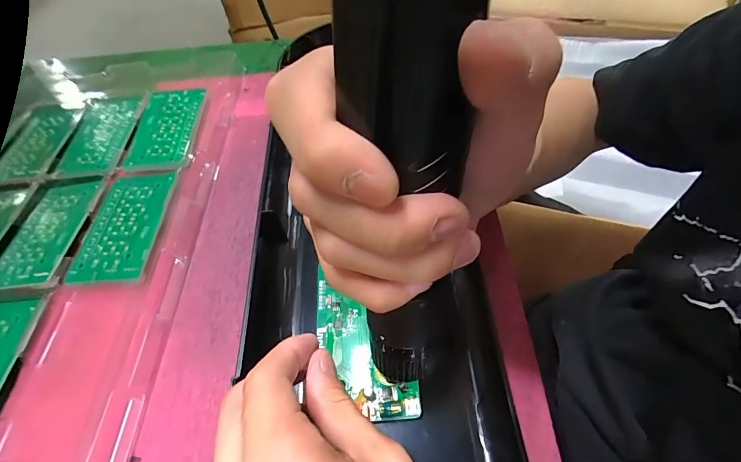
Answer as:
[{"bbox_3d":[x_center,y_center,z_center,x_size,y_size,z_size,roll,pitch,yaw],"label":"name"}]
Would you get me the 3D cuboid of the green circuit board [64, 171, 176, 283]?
[{"bbox_3d":[-0.199,-0.006,0.320,0.061,0.005,0.106,-4,55,3],"label":"green circuit board"}]

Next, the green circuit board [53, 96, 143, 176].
[{"bbox_3d":[-0.274,-0.098,0.399,0.063,0.006,0.107,-5,55,2],"label":"green circuit board"}]

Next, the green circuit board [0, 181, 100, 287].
[{"bbox_3d":[-0.272,-0.001,0.330,0.060,0.004,0.105,-5,55,1],"label":"green circuit board"}]

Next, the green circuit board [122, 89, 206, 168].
[{"bbox_3d":[-0.203,-0.103,0.392,0.062,0.006,0.111,-7,55,0],"label":"green circuit board"}]

